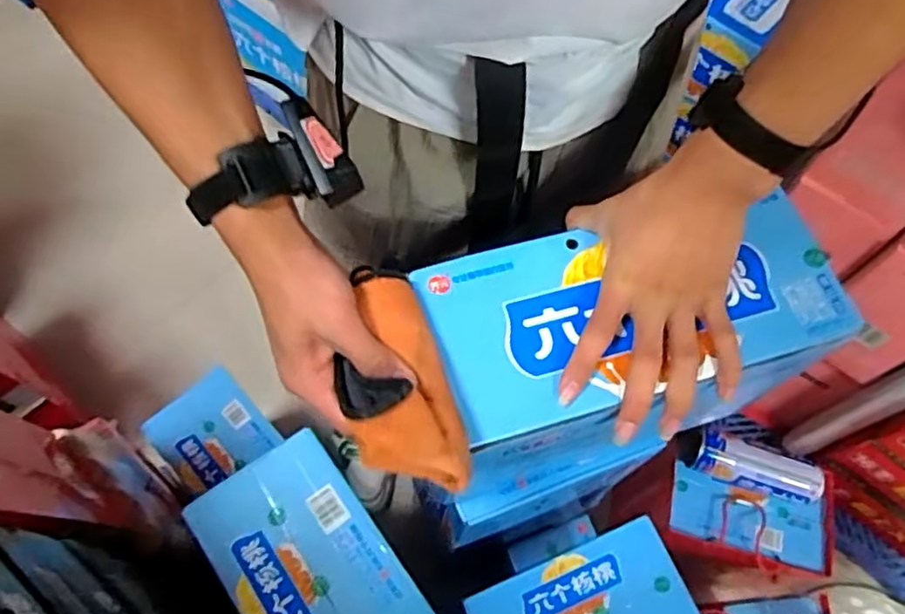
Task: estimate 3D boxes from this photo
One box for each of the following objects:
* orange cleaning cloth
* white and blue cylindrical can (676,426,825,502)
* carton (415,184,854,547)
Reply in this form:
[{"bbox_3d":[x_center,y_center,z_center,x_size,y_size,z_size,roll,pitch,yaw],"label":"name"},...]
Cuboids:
[{"bbox_3d":[-0.033,0.041,0.425,0.065,0.064,0.133,-8,59,-8],"label":"orange cleaning cloth"},{"bbox_3d":[0.417,0.221,0.951,0.185,0.052,0.063,18,63,6],"label":"white and blue cylindrical can"},{"bbox_3d":[0.123,0.049,0.591,0.312,0.233,0.141,-16,65,-12],"label":"carton"}]

